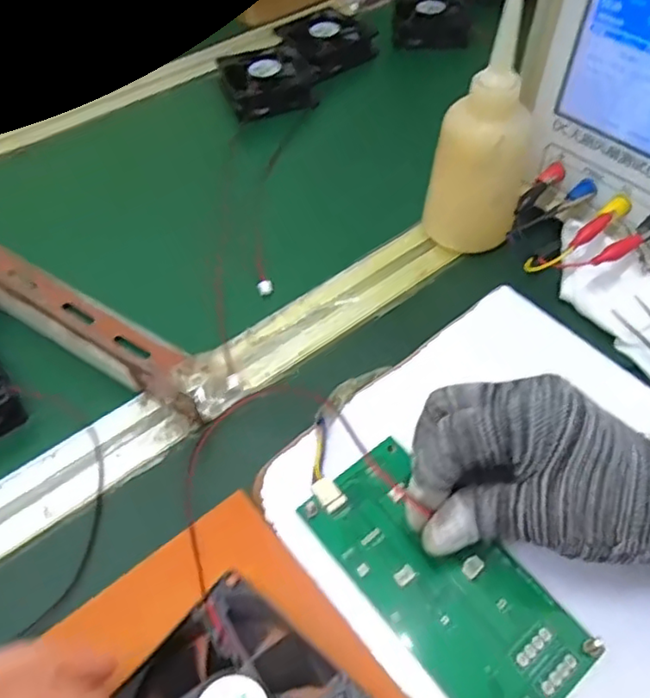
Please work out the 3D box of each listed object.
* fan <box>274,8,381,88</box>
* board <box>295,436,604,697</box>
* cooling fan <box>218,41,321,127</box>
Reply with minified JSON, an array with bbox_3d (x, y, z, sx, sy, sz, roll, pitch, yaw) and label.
[{"bbox_3d":[0.000,-0.315,0.607,0.088,0.020,0.086,-36,78,-21],"label":"fan"},{"bbox_3d":[0.053,0.105,0.276,0.065,0.009,0.134,-37,62,-22],"label":"board"},{"bbox_3d":[-0.054,-0.255,0.569,0.084,0.029,0.079,-17,53,-9],"label":"cooling fan"}]

